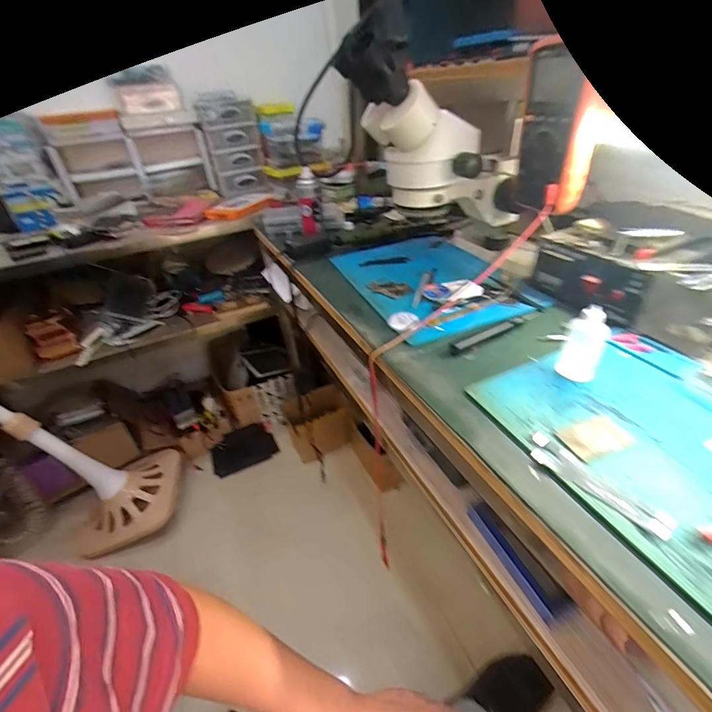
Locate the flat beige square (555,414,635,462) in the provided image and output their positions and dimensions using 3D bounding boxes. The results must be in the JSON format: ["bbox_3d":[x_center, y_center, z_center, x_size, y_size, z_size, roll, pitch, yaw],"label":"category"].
[{"bbox_3d":[0.225,0.075,0.346,0.063,0.004,0.039,-17,37,-13],"label":"flat beige square"}]

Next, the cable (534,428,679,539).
[{"bbox_3d":[0.196,0.105,0.310,0.029,0.004,0.113,-26,40,-23],"label":"cable"}]

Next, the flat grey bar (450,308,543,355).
[{"bbox_3d":[0.193,-0.037,0.501,0.160,0.012,0.019,-22,39,-19],"label":"flat grey bar"}]

